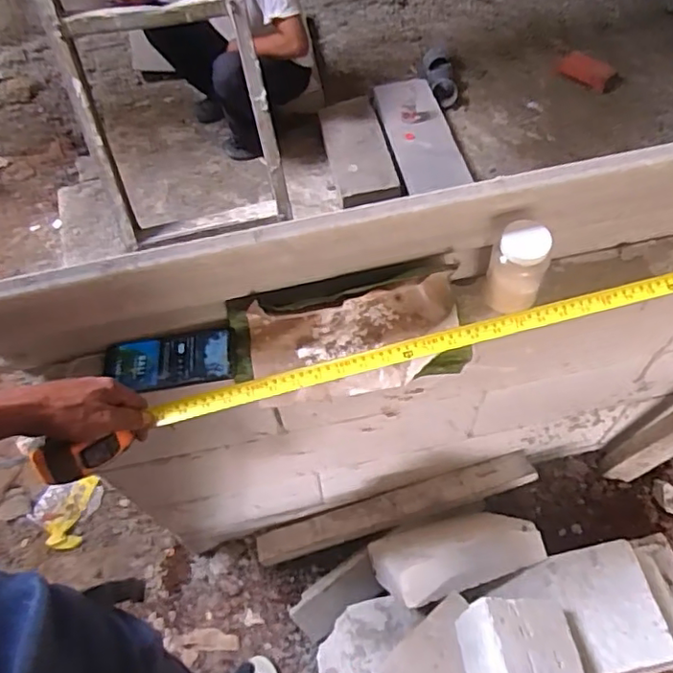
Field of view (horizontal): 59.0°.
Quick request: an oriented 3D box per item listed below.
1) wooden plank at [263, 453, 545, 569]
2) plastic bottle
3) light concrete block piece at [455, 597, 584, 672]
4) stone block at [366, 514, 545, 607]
[{"bbox_3d":[0.110,0.352,1.200,0.572,0.028,0.065,-20,59,7],"label":"wooden plank"},{"bbox_3d":[0.211,-0.080,0.699,0.062,0.101,0.058,14,60,11],"label":"plastic bottle"},{"bbox_3d":[0.291,0.497,0.907,0.203,0.075,0.175,17,40,-32],"label":"light concrete block piece"},{"bbox_3d":[0.215,0.390,1.089,0.291,0.129,0.148,-16,59,-7],"label":"stone block"}]

